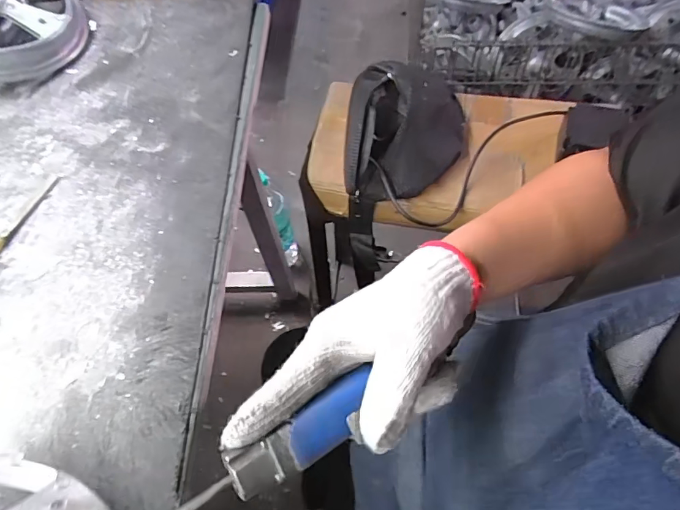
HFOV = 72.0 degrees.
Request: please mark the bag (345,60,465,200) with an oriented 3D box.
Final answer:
[{"bbox_3d":[0.088,-0.194,0.629,0.159,0.070,0.248,3,59,6],"label":"bag"}]

